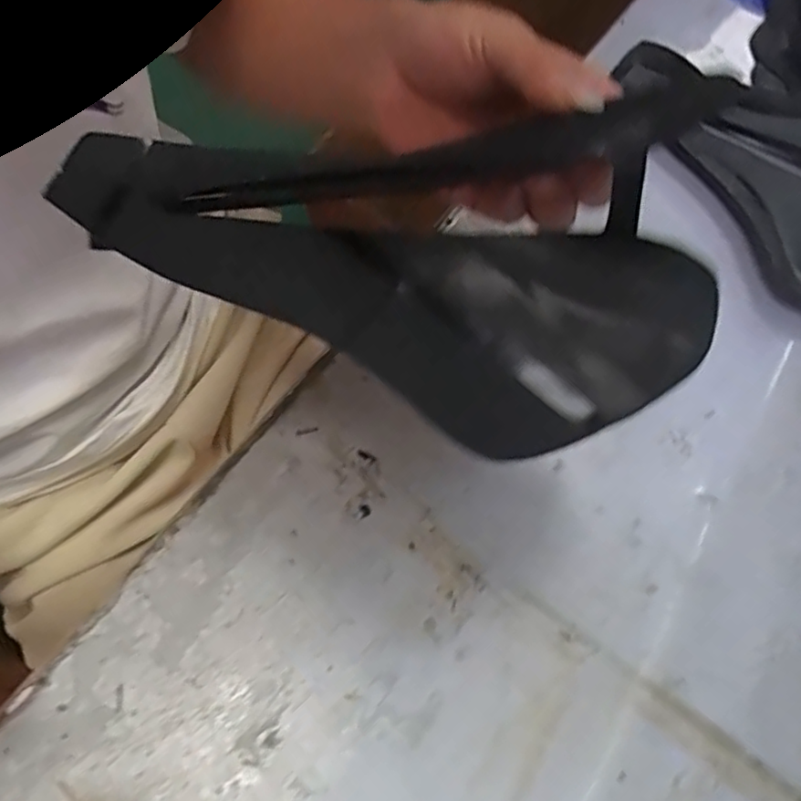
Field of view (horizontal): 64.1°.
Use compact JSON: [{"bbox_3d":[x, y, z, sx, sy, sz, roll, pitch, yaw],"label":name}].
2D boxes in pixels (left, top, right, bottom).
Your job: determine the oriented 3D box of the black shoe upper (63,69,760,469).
[{"bbox_3d":[-0.002,-0.078,0.238,0.242,0.055,0.128,27,68,10],"label":"black shoe upper"}]

